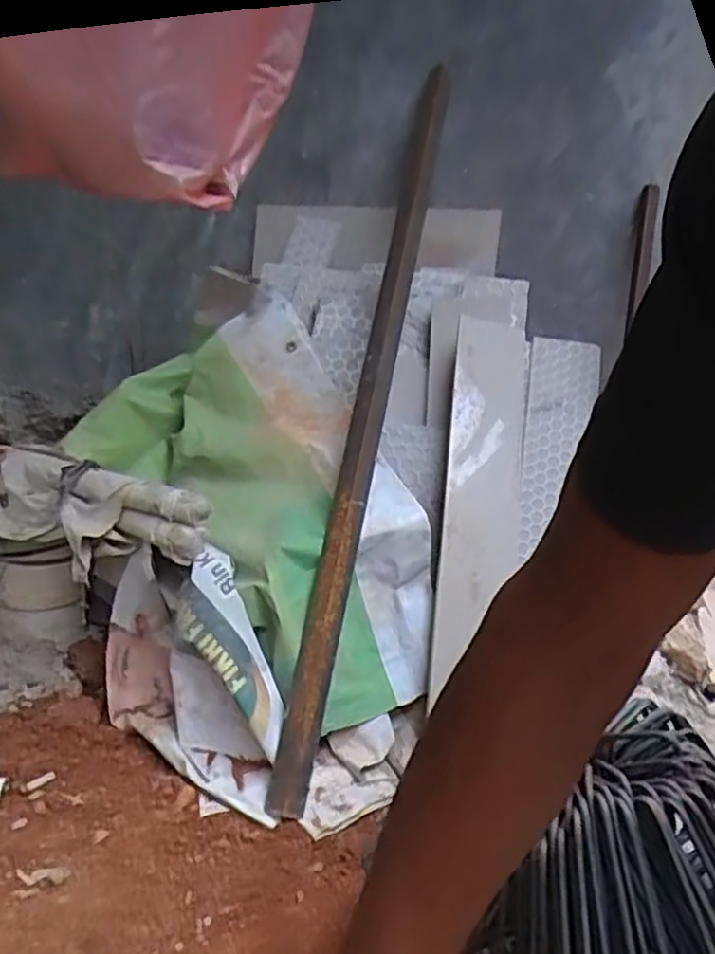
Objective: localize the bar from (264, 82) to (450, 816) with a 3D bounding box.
[{"bbox_3d":[0.026,-0.132,0.870,0.033,0.994,0.034,8,-23,9],"label":"bar"}]

